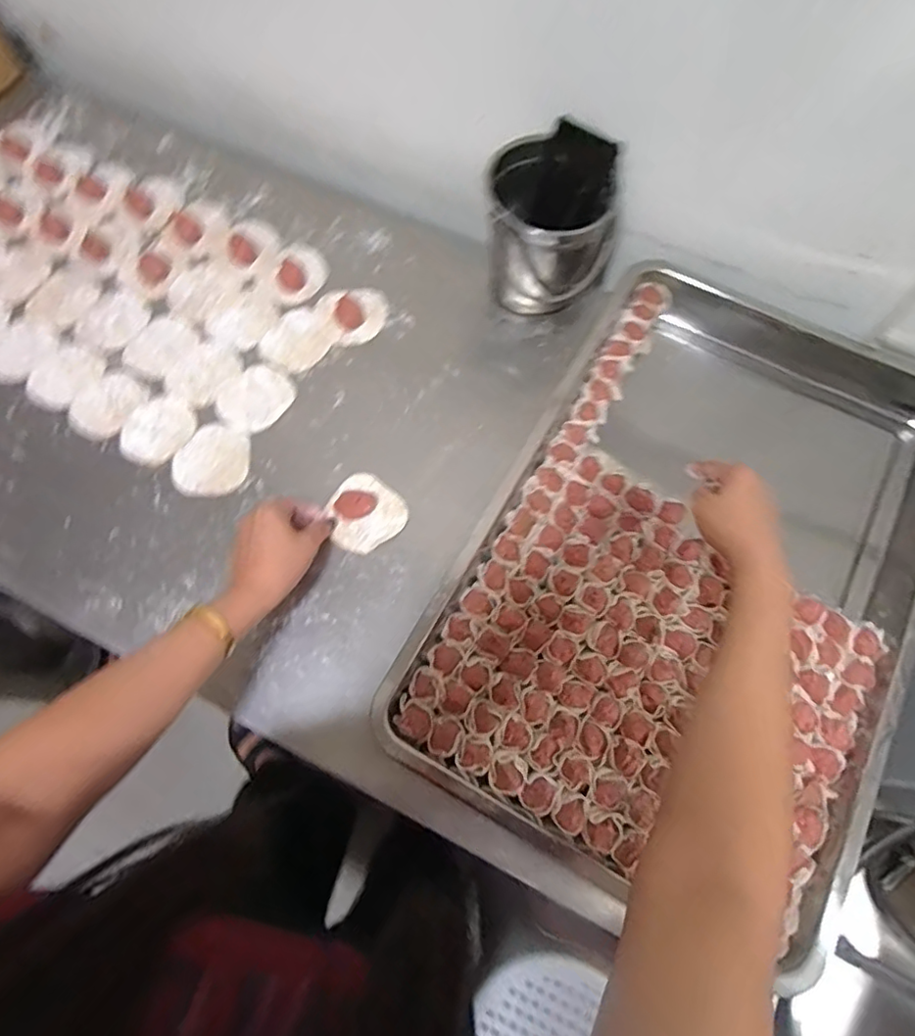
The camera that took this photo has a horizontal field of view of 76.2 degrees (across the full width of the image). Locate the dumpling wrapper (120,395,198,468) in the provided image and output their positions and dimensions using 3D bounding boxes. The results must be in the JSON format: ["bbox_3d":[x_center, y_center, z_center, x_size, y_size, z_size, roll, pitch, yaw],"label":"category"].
[{"bbox_3d":[-0.327,-0.097,0.636,0.070,0.004,0.081,35,75,11],"label":"dumpling wrapper"}]

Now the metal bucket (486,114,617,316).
[{"bbox_3d":[0.101,-0.316,0.640,0.130,0.148,0.115,-4,72,-2],"label":"metal bucket"}]

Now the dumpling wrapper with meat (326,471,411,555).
[{"bbox_3d":[-0.097,-0.005,0.597,0.077,0.012,0.078,39,76,12],"label":"dumpling wrapper with meat"}]

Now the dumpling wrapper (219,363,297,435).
[{"bbox_3d":[-0.225,-0.134,0.648,0.075,0.004,0.079,0,72,0],"label":"dumpling wrapper"}]

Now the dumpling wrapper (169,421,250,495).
[{"bbox_3d":[-0.262,-0.064,0.623,0.080,0.004,0.082,1,72,0],"label":"dumpling wrapper"}]

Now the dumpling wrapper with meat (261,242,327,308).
[{"bbox_3d":[-0.198,-0.298,0.708,0.071,0.020,0.096,20,73,6],"label":"dumpling wrapper with meat"}]

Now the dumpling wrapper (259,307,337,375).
[{"bbox_3d":[-0.186,-0.210,0.687,0.074,0.005,0.086,30,74,9],"label":"dumpling wrapper"}]

